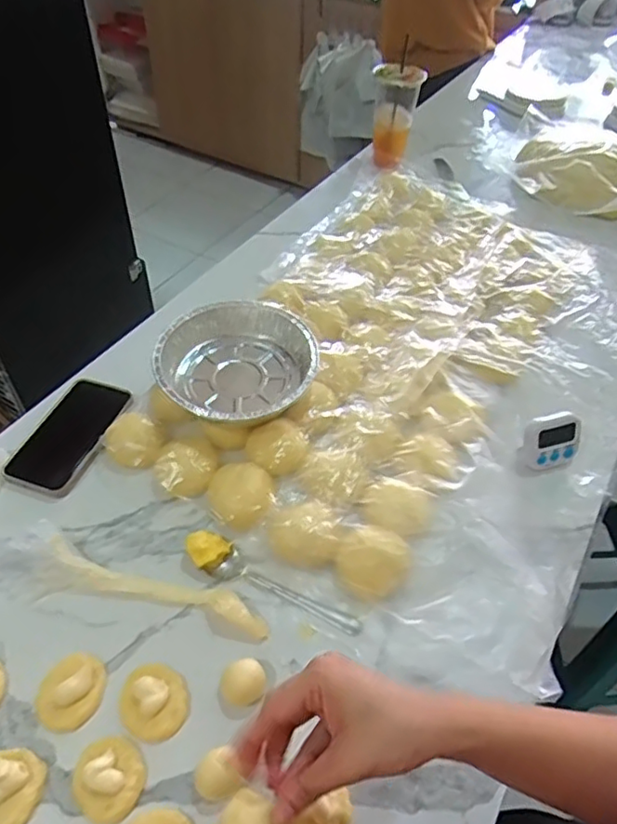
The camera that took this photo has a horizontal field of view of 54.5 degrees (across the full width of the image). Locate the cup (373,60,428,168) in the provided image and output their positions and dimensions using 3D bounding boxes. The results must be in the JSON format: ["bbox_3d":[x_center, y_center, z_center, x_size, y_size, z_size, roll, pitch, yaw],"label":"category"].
[{"bbox_3d":[0.154,-0.532,1.065,0.087,0.139,0.085,6,48,3],"label":"cup"}]

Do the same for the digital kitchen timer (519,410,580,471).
[{"bbox_3d":[0.262,0.030,0.645,0.062,0.051,0.040,-7,49,-9],"label":"digital kitchen timer"}]

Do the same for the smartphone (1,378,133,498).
[{"bbox_3d":[-0.255,0.022,0.651,0.087,0.016,0.151,20,50,15],"label":"smartphone"}]

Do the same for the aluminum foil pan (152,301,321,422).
[{"bbox_3d":[-0.079,-0.050,0.665,0.169,0.043,0.169,1,48,-1],"label":"aluminum foil pan"}]

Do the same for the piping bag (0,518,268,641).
[{"bbox_3d":[-0.169,0.157,0.532,0.266,0.028,0.061,16,49,12],"label":"piping bag"}]

